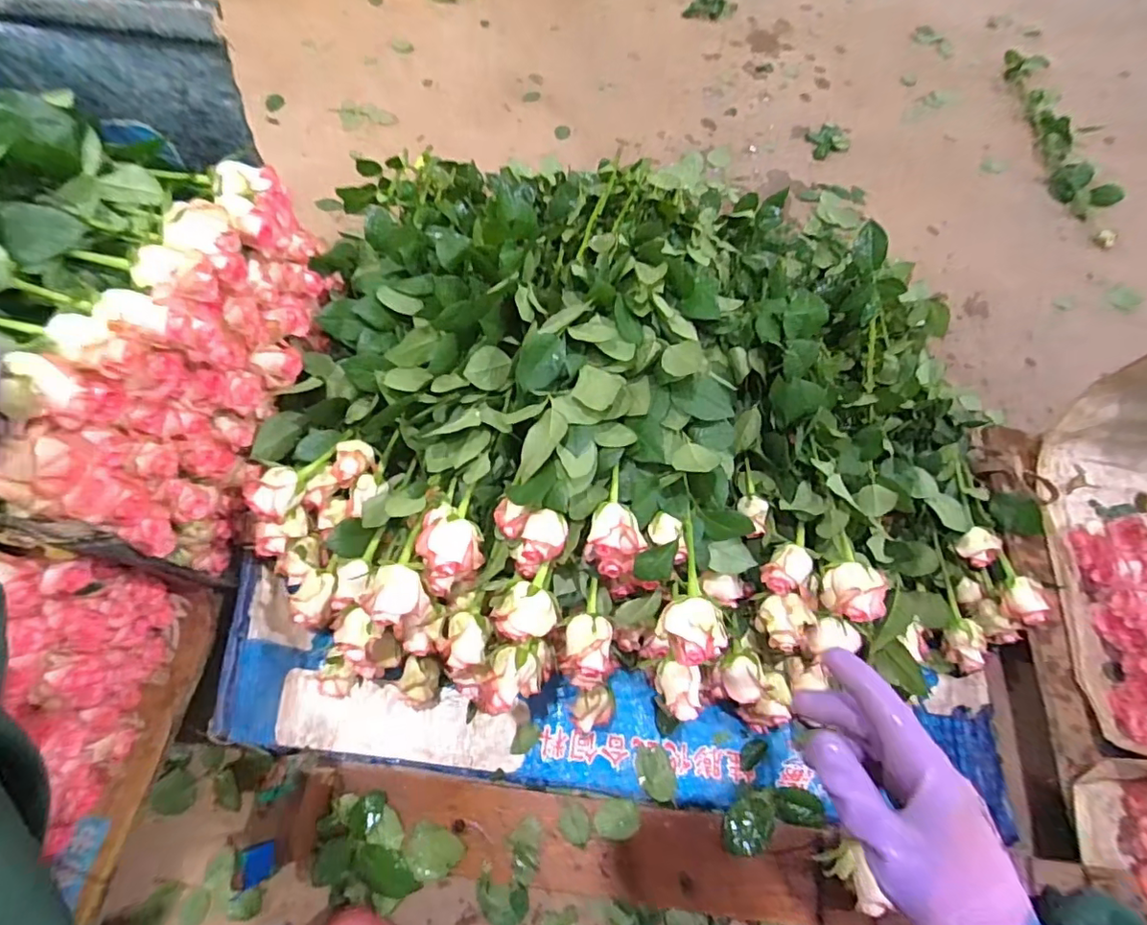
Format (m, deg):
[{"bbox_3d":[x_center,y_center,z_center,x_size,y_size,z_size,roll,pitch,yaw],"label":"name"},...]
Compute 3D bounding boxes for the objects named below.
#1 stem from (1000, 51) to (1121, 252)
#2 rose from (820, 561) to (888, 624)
[{"bbox_3d":[1.007,-0.678,1.138,0.071,0.057,0.560,4,64,-2],"label":"stem"},{"bbox_3d":[0.266,0.127,0.527,0.042,0.064,0.050,3,64,-2],"label":"rose"}]

